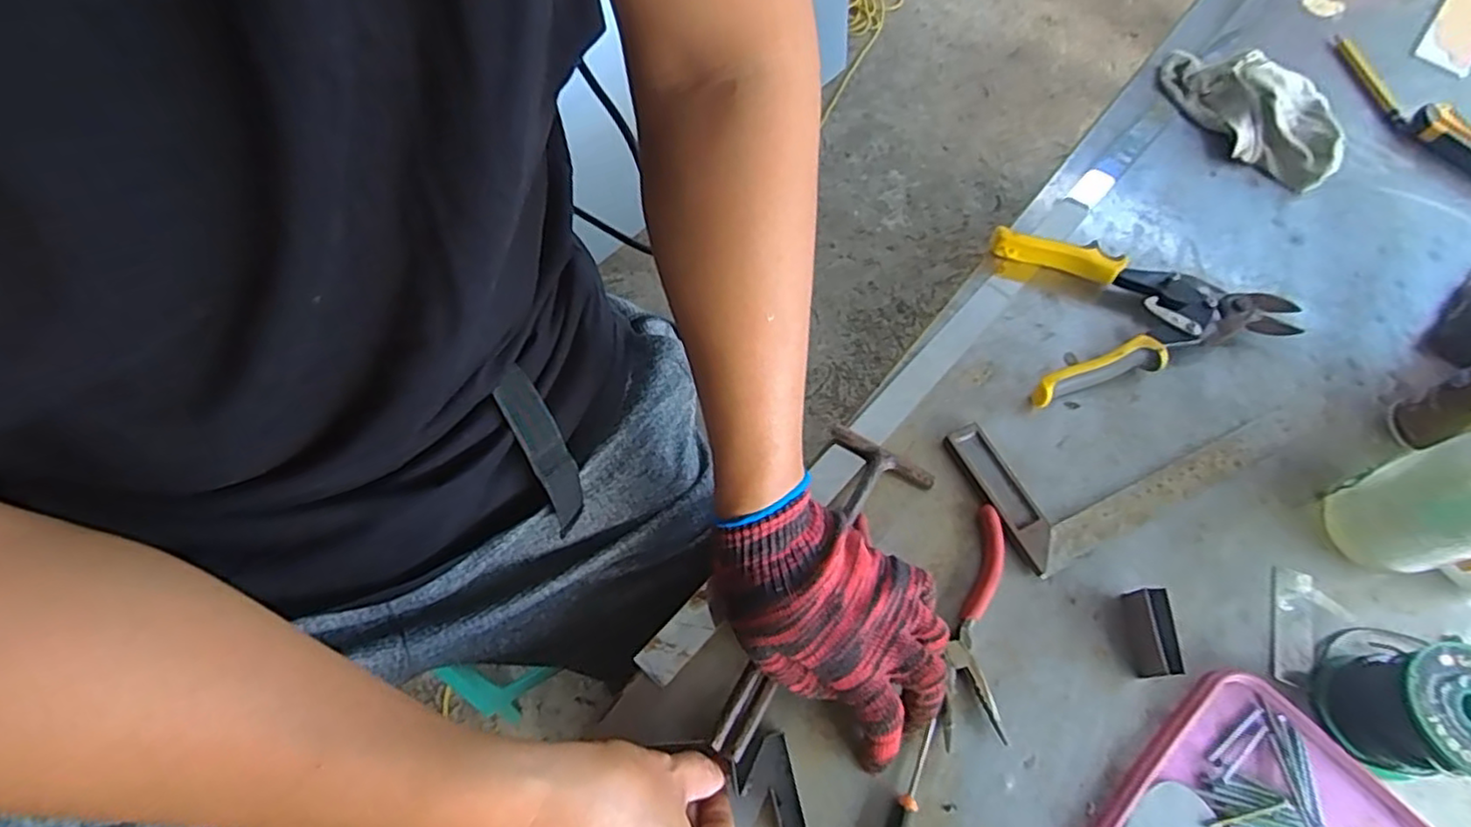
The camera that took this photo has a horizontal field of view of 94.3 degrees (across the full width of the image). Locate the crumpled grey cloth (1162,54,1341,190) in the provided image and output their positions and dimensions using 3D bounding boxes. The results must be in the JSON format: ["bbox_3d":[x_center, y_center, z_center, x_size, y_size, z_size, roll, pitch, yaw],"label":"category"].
[{"bbox_3d":[0.484,-0.287,0.644,0.180,0.044,0.091,41,69,15],"label":"crumpled grey cloth"}]

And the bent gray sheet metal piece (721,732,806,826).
[{"bbox_3d":[0.015,0.211,0.380,0.036,0.029,0.053,-11,66,-9],"label":"bent gray sheet metal piece"}]

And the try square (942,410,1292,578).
[{"bbox_3d":[0.285,0.019,0.498,0.249,0.011,0.110,-22,68,-14],"label":"try square"}]

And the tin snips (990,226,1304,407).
[{"bbox_3d":[0.323,-0.096,0.547,0.230,0.027,0.146,-10,66,-8],"label":"tin snips"}]

